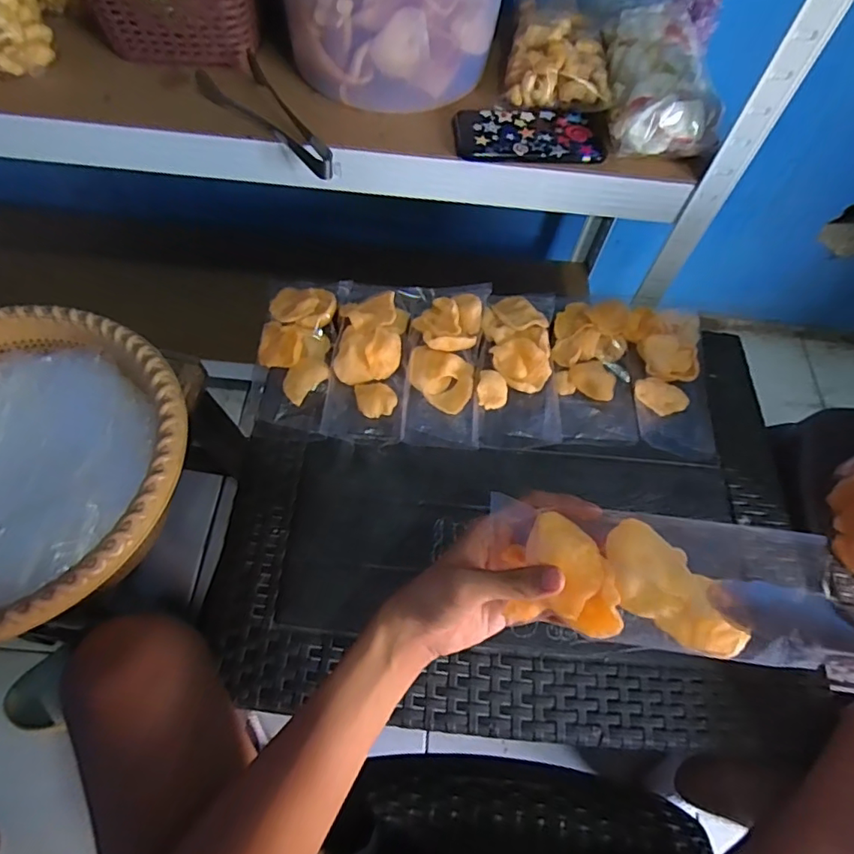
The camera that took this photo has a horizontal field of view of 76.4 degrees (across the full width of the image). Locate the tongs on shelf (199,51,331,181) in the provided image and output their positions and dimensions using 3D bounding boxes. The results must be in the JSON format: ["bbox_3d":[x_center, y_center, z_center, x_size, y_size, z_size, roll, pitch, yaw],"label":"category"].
[{"bbox_3d":[-0.151,-0.302,0.537,0.067,0.040,0.163,-38,70,-21],"label":"tongs on shelf"}]

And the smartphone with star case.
[{"bbox_3d":[0.107,-0.294,0.544,0.155,0.014,0.075,2,62,-3],"label":"smartphone with star case"}]

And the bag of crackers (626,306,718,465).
[{"bbox_3d":[0.263,-0.053,0.585,0.083,0.027,0.183,6,62,0],"label":"bag of crackers"}]

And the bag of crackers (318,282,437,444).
[{"bbox_3d":[-0.059,-0.076,0.588,0.095,0.037,0.194,11,62,2],"label":"bag of crackers"}]

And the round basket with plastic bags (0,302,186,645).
[{"bbox_3d":[-0.320,0.036,0.424,0.263,0.074,0.260,2,62,-3],"label":"round basket with plastic bags"}]

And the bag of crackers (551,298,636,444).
[{"bbox_3d":[0.181,-0.063,0.592,0.083,0.031,0.174,7,62,0],"label":"bag of crackers"}]

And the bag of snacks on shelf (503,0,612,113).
[{"bbox_3d":[0.143,-0.403,0.576,0.106,0.048,0.150,9,62,1],"label":"bag of snacks on shelf"}]

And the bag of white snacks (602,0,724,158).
[{"bbox_3d":[0.237,-0.382,0.567,0.098,0.050,0.247,3,62,-2],"label":"bag of white snacks"}]

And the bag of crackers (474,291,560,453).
[{"bbox_3d":[0.097,-0.064,0.585,0.082,0.033,0.179,4,62,-1],"label":"bag of crackers"}]

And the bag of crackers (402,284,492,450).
[{"bbox_3d":[0.020,-0.072,0.581,0.078,0.033,0.190,7,62,0],"label":"bag of crackers"}]

